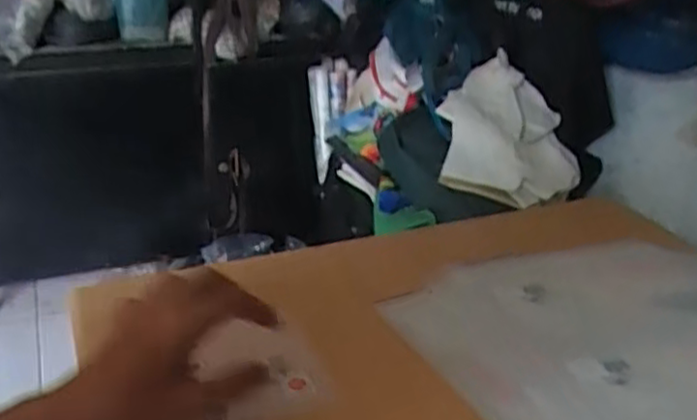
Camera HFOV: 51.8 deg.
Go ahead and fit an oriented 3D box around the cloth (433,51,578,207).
[{"bbox_3d":[0.273,-0.147,1.333,0.219,0.046,0.322,-16,64,3],"label":"cloth"}]

